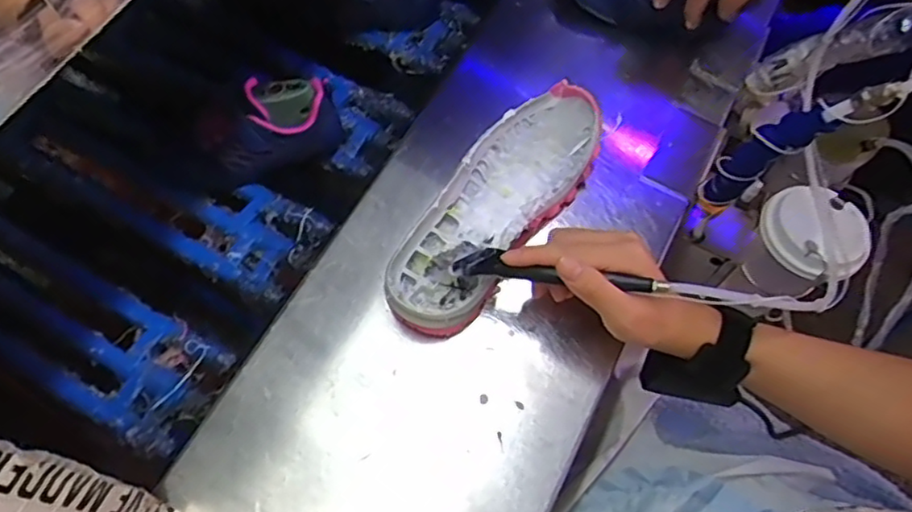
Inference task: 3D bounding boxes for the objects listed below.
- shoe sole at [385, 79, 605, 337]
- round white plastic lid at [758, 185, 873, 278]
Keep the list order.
[{"bbox_3d":[0.034,-0.043,0.504,0.083,0.047,0.238,32,68,12],"label":"shoe sole"},{"bbox_3d":[0.307,-0.022,0.542,0.084,0.026,0.075,11,66,3],"label":"round white plastic lid"}]

